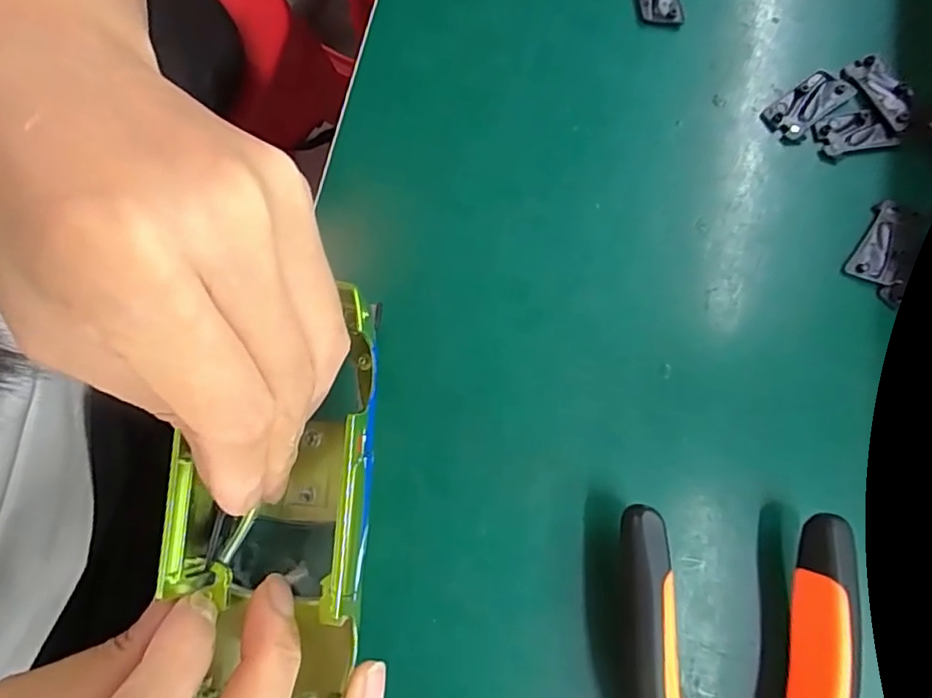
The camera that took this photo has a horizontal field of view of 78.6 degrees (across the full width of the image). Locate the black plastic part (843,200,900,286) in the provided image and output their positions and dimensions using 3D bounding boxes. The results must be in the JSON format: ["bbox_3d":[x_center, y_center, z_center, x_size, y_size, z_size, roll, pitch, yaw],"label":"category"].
[{"bbox_3d":[0.153,-0.040,0.210,0.015,0.004,0.032,25,79,2],"label":"black plastic part"}]

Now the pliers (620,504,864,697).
[{"bbox_3d":[0.079,0.144,0.164,0.064,0.025,0.184,3,79,-2],"label":"pliers"}]

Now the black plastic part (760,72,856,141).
[{"bbox_3d":[0.132,-0.095,0.220,0.034,0.004,0.016,-35,83,-9],"label":"black plastic part"}]

